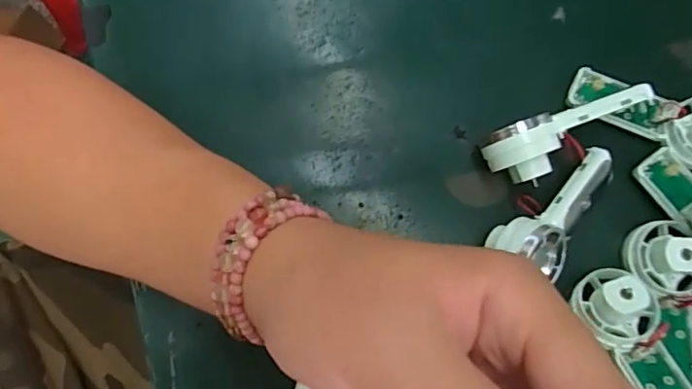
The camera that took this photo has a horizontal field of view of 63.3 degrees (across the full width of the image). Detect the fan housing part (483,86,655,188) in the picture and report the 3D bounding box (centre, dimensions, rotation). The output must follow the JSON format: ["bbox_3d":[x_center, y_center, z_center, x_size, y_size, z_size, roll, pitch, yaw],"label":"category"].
[{"bbox_3d":[0.120,-0.030,0.300,0.091,0.032,0.029,-17,78,-4],"label":"fan housing part"}]

